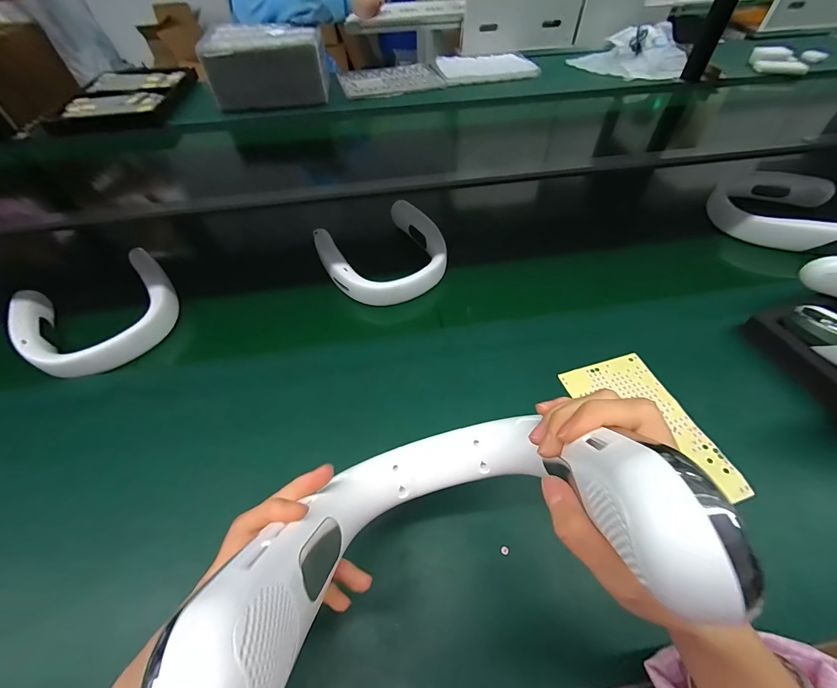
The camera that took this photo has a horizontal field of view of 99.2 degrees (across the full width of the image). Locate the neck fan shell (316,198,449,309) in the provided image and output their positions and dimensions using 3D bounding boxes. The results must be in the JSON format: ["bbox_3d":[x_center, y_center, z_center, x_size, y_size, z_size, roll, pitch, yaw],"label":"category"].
[{"bbox_3d":[-0.056,-0.150,0.586,0.193,0.067,0.173,-31,59,-20],"label":"neck fan shell"}]

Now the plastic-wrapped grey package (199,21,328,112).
[{"bbox_3d":[-0.457,-0.852,1.084,0.333,0.144,0.229,-11,54,-6],"label":"plastic-wrapped grey package"}]

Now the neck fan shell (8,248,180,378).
[{"bbox_3d":[-0.453,-0.043,0.522,0.200,0.054,0.173,-35,60,-22],"label":"neck fan shell"}]

